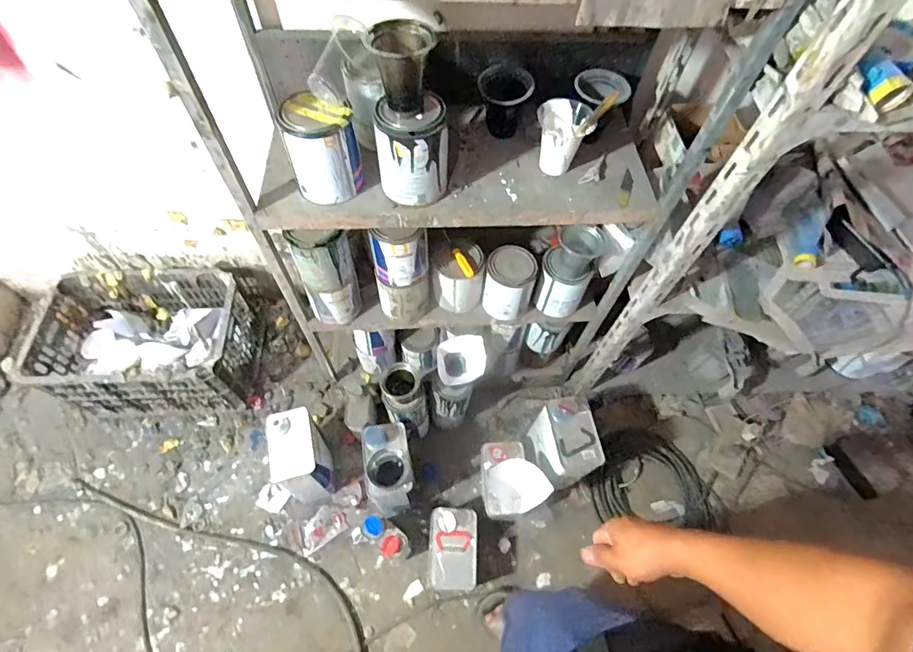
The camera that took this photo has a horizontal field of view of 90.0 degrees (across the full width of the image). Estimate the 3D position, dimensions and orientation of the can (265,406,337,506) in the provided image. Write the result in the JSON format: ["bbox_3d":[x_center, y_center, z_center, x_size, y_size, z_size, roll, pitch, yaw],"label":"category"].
[{"bbox_3d":[-0.402,0.343,1.195,0.110,0.258,0.173,-15,62,-11],"label":"can"}]

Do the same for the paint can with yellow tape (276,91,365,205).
[{"bbox_3d":[-0.203,-0.270,0.694,0.115,0.139,0.092,-12,61,-10],"label":"paint can with yellow tape"}]

